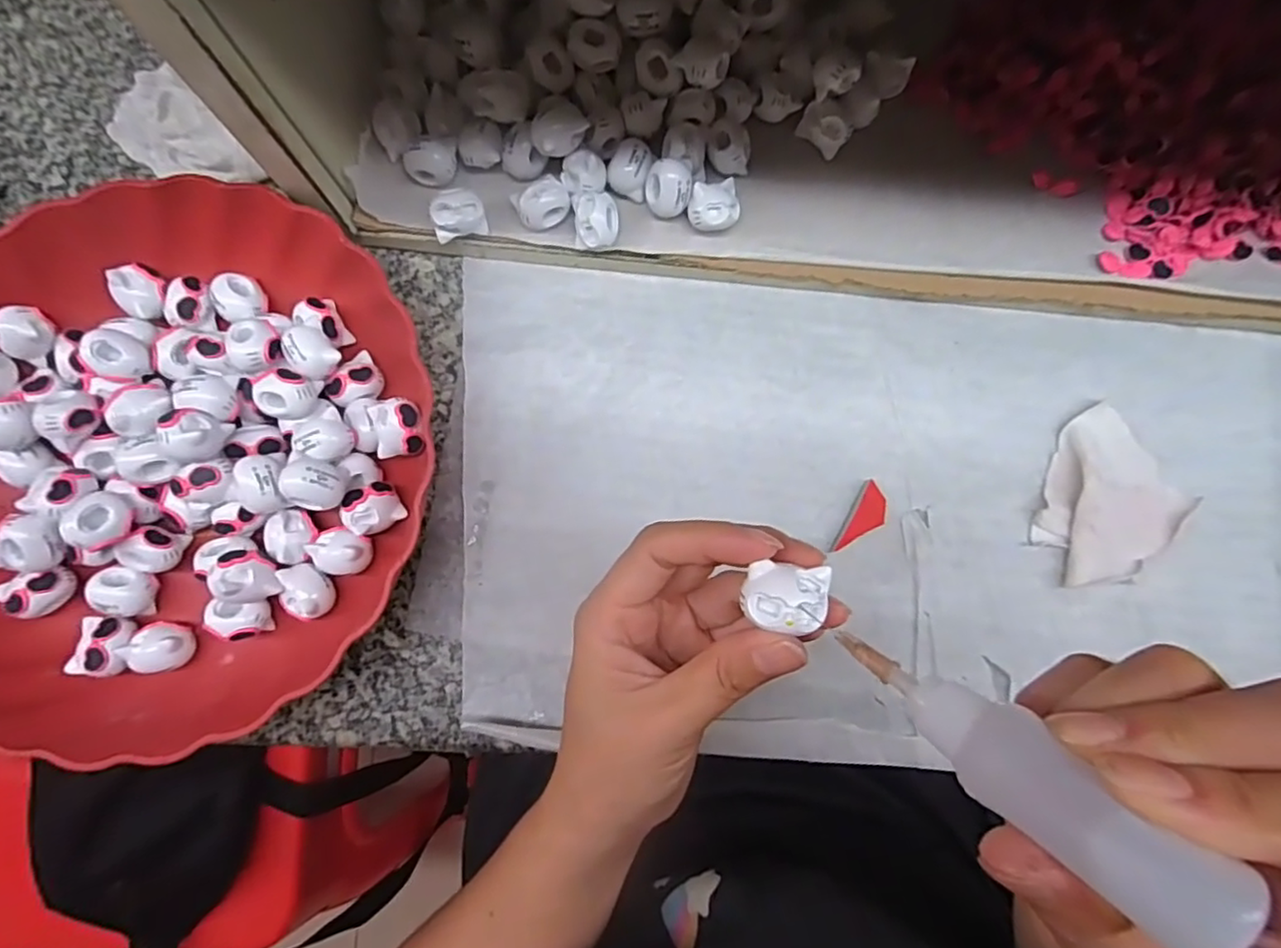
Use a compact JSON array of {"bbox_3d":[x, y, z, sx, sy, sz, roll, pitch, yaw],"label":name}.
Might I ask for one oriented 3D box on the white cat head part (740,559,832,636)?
[{"bbox_3d":[0.044,0.037,0.187,0.025,0.007,0.019,7,79,3],"label":"white cat head part"}]

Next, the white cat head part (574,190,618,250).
[{"bbox_3d":[-0.021,-0.123,0.302,0.020,0.015,0.026,-7,79,0],"label":"white cat head part"}]

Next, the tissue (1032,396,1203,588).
[{"bbox_3d":[0.225,0.012,0.309,0.076,0.011,0.070,-36,80,-6],"label":"tissue"}]

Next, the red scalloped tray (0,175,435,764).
[{"bbox_3d":[-0.217,-0.007,0.292,0.247,0.050,0.247,4,79,2],"label":"red scalloped tray"}]

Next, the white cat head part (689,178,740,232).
[{"bbox_3d":[0.036,-0.130,0.309,0.026,0.020,0.022,-12,79,-1],"label":"white cat head part"}]

